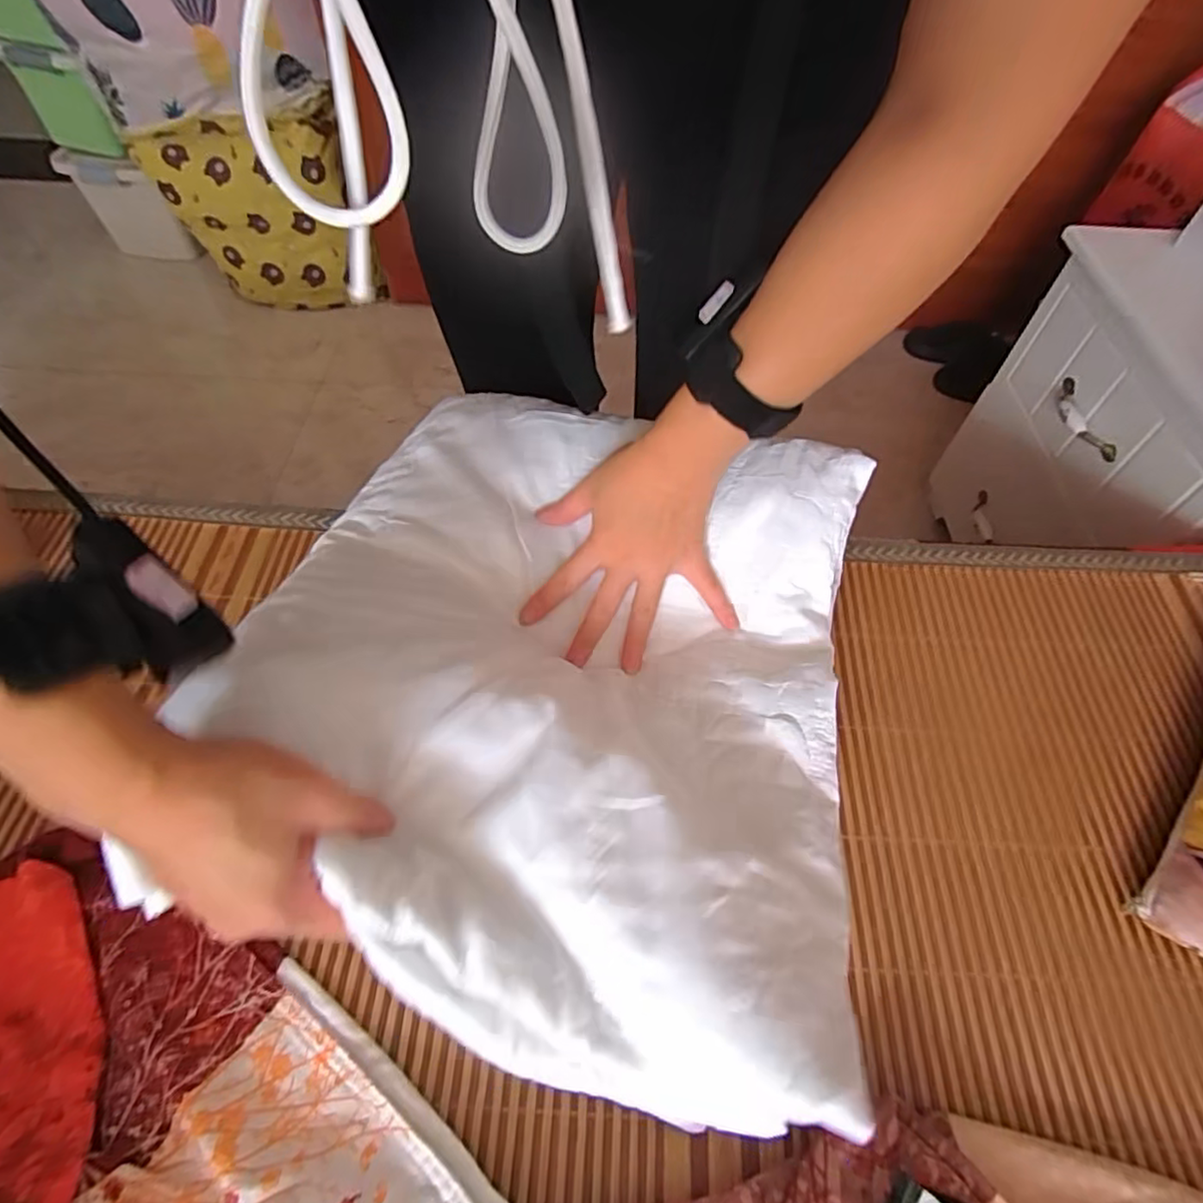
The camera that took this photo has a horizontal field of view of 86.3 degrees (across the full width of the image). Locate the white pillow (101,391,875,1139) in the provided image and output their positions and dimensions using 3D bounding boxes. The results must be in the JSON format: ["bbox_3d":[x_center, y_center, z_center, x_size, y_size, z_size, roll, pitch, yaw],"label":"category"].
[{"bbox_3d":[-0.024,0.024,0.384,0.350,0.100,0.404,12,56,6],"label":"white pillow"}]

